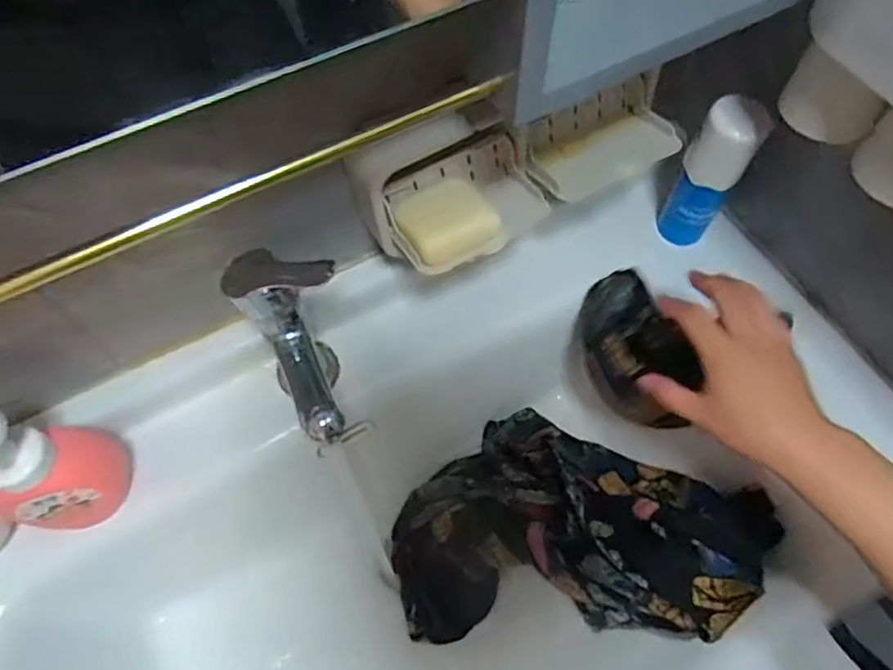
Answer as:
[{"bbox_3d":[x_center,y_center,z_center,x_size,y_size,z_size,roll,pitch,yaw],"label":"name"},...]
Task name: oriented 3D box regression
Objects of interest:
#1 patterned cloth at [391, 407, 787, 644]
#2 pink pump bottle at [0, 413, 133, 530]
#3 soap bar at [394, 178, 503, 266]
[{"bbox_3d":[0.115,0.167,0.596,0.322,0.125,0.206,0,62,1],"label":"patterned cloth"},{"bbox_3d":[-0.306,0.093,0.468,0.072,0.142,0.077,17,64,10],"label":"pink pump bottle"},{"bbox_3d":[0.001,-0.088,0.475,0.063,0.017,0.059,-25,65,-12],"label":"soap bar"}]

